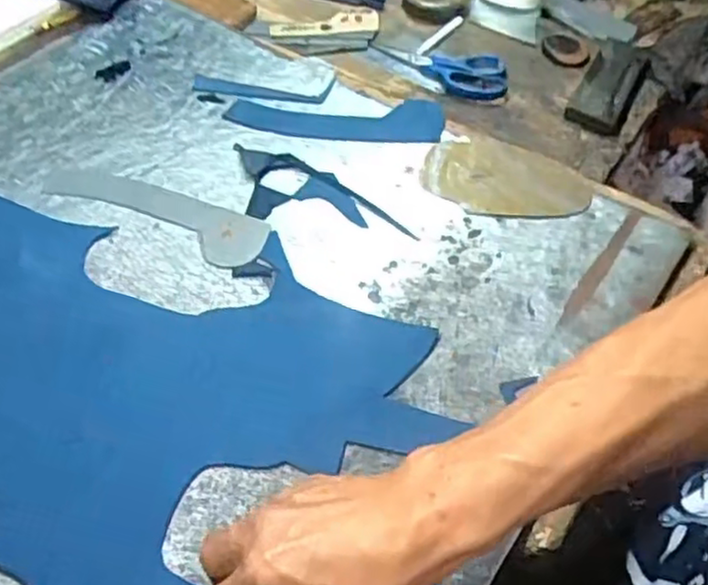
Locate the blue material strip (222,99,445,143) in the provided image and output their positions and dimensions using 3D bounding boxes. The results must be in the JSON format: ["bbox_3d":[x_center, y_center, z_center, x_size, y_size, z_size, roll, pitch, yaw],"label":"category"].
[{"bbox_3d":[-0.016,-0.162,0.665,0.204,0.006,0.064,-3,53,-4],"label":"blue material strip"}]

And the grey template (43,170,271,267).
[{"bbox_3d":[-0.169,-0.067,0.584,0.200,0.004,0.056,18,52,11],"label":"grey template"}]

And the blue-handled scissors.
[{"bbox_3d":[0.089,-0.239,0.753,0.149,0.013,0.076,12,55,4],"label":"blue-handled scissors"}]

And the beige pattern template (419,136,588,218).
[{"bbox_3d":[0.132,-0.098,0.615,0.138,0.008,0.092,25,59,15],"label":"beige pattern template"}]

